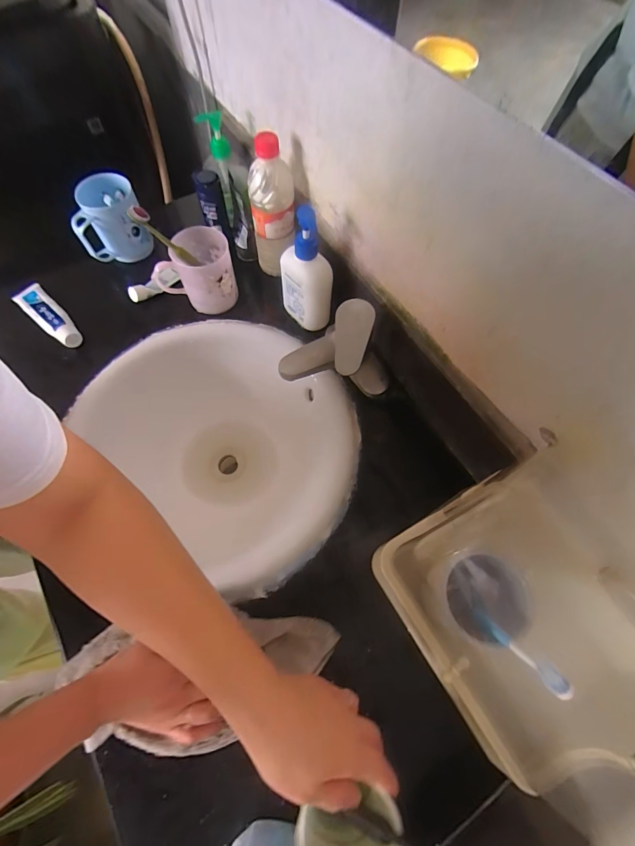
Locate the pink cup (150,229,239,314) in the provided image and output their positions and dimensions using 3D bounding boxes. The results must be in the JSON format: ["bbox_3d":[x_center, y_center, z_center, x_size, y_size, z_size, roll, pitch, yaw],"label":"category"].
[{"bbox_3d":[-0.190,-0.242,0.573,0.115,0.089,0.076,11,67,4],"label":"pink cup"}]

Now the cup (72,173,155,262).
[{"bbox_3d":[-0.339,-0.336,0.596,0.098,0.102,0.077,-10,67,-5],"label":"cup"}]

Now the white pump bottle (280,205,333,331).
[{"bbox_3d":[-0.018,-0.216,0.525,0.048,0.173,0.083,-38,72,-16],"label":"white pump bottle"}]

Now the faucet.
[{"bbox_3d":[0.026,-0.079,0.492,0.148,0.127,0.090,-26,69,-11],"label":"faucet"}]

